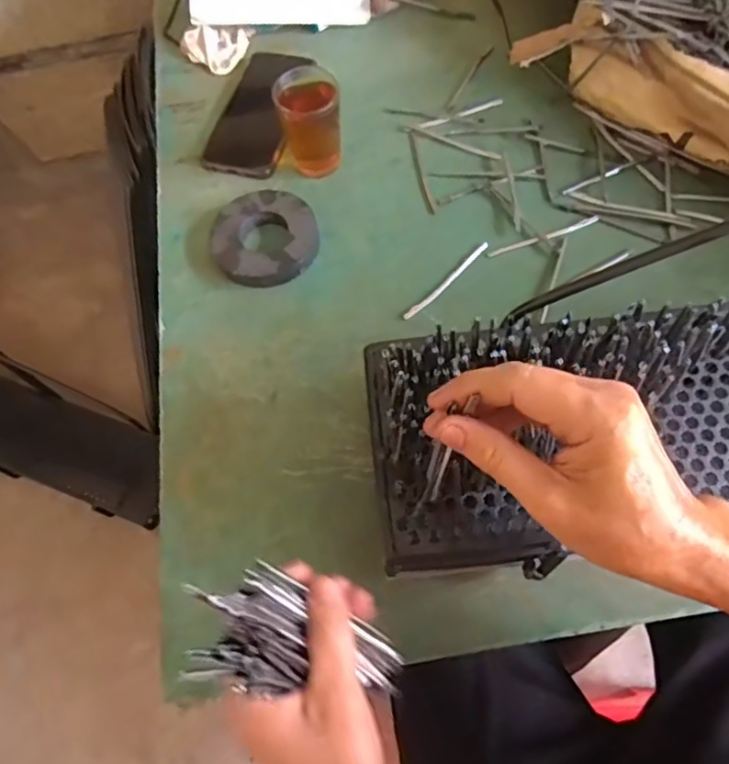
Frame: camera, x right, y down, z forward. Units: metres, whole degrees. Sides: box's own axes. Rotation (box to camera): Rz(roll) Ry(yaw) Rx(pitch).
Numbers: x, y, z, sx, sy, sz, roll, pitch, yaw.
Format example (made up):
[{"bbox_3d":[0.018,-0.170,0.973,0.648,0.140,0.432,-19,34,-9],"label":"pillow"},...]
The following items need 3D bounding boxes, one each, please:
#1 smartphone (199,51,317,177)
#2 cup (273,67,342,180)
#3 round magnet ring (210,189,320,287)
[{"bbox_3d":[-0.112,-0.280,0.620,0.083,0.008,0.163,11,67,10],"label":"smartphone"},{"bbox_3d":[-0.050,-0.242,0.560,0.054,0.082,0.053,-2,65,4],"label":"cup"},{"bbox_3d":[-0.091,-0.132,0.546,0.095,0.019,0.098,-2,65,4],"label":"round magnet ring"}]

